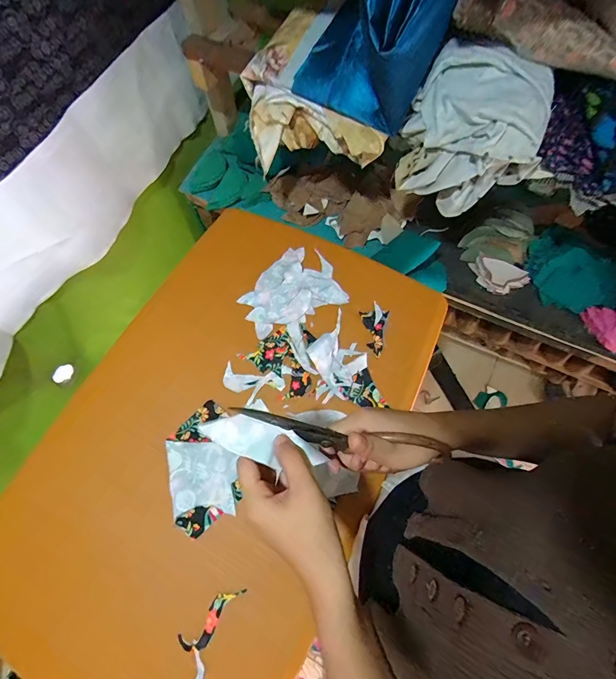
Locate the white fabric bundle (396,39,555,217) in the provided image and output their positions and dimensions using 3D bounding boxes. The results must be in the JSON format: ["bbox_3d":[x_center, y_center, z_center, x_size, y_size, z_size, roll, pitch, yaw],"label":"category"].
[{"bbox_3d":[0.252,-0.305,0.528,0.202,0.161,0.132,20,70,8],"label":"white fabric bundle"}]

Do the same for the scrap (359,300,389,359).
[{"bbox_3d":[0.109,-0.020,0.602,0.045,0.013,0.095,13,69,5],"label":"scrap"}]

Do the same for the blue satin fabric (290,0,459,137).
[{"bbox_3d":[0.086,-0.413,0.482,0.188,0.174,0.099,17,70,7],"label":"blue satin fabric"}]

